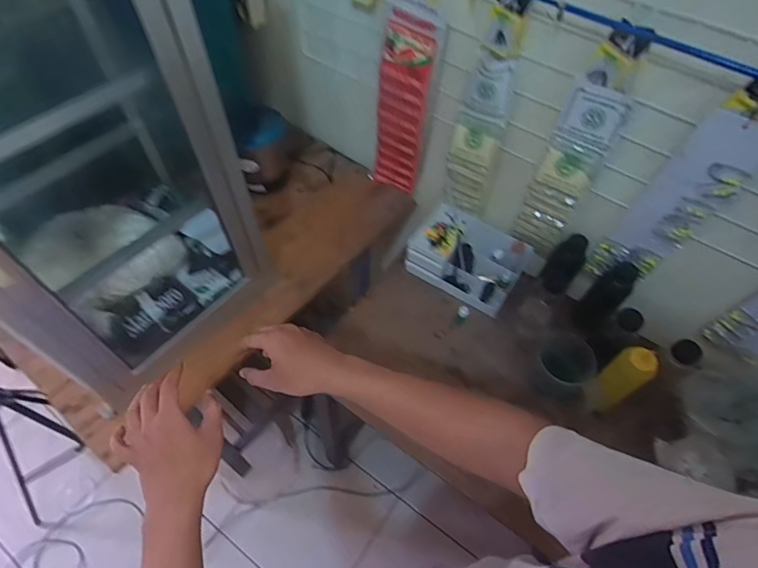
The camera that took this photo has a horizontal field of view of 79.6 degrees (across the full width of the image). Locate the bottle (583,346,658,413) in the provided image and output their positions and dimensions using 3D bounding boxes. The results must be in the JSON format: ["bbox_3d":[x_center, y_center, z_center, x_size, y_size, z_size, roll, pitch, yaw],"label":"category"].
[{"bbox_3d":[0.407,0.164,0.780,0.057,0.146,0.055,-36,65,-24],"label":"bottle"}]

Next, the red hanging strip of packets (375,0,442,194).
[{"bbox_3d":[0.050,-0.339,0.888,0.100,0.382,0.038,36,61,19],"label":"red hanging strip of packets"}]

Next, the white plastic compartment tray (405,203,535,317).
[{"bbox_3d":[0.187,-0.059,0.976,0.230,0.101,0.142,27,59,14],"label":"white plastic compartment tray"}]

